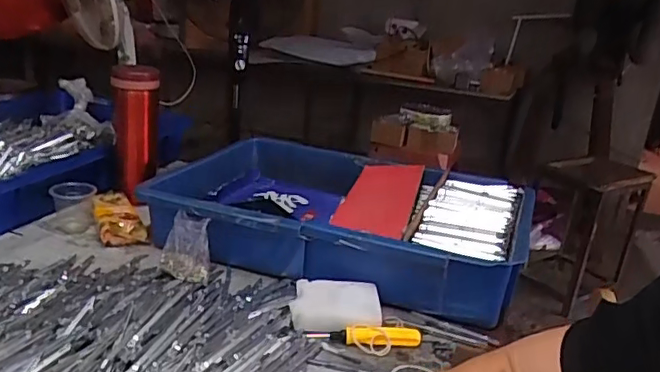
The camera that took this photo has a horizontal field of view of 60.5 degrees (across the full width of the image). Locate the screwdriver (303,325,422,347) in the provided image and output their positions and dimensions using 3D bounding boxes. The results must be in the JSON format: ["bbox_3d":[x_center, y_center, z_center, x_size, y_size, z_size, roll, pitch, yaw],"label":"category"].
[{"bbox_3d":[0.031,0.137,0.524,0.106,0.015,0.017,5,19,-2],"label":"screwdriver"}]

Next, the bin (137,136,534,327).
[{"bbox_3d":[0.022,0.032,0.729,0.422,0.092,0.316,12,19,17],"label":"bin"}]

